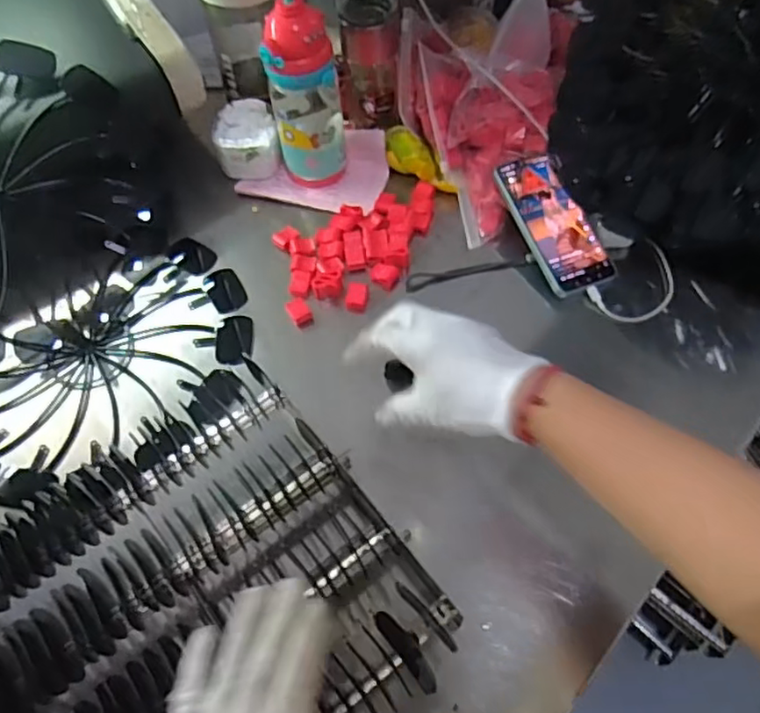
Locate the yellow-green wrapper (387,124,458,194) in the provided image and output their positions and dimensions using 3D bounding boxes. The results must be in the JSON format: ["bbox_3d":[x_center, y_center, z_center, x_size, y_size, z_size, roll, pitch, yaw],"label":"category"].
[{"bbox_3d":[0.048,-0.229,0.737,0.106,0.031,0.036,41,68,1],"label":"yellow-green wrapper"}]

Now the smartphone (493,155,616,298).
[{"bbox_3d":[0.185,-0.144,0.662,0.076,0.014,0.158,-21,76,-10],"label":"smartphone"}]

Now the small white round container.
[{"bbox_3d":[-0.161,-0.260,0.758,0.077,0.061,0.074,-1,61,1],"label":"small white round container"}]

